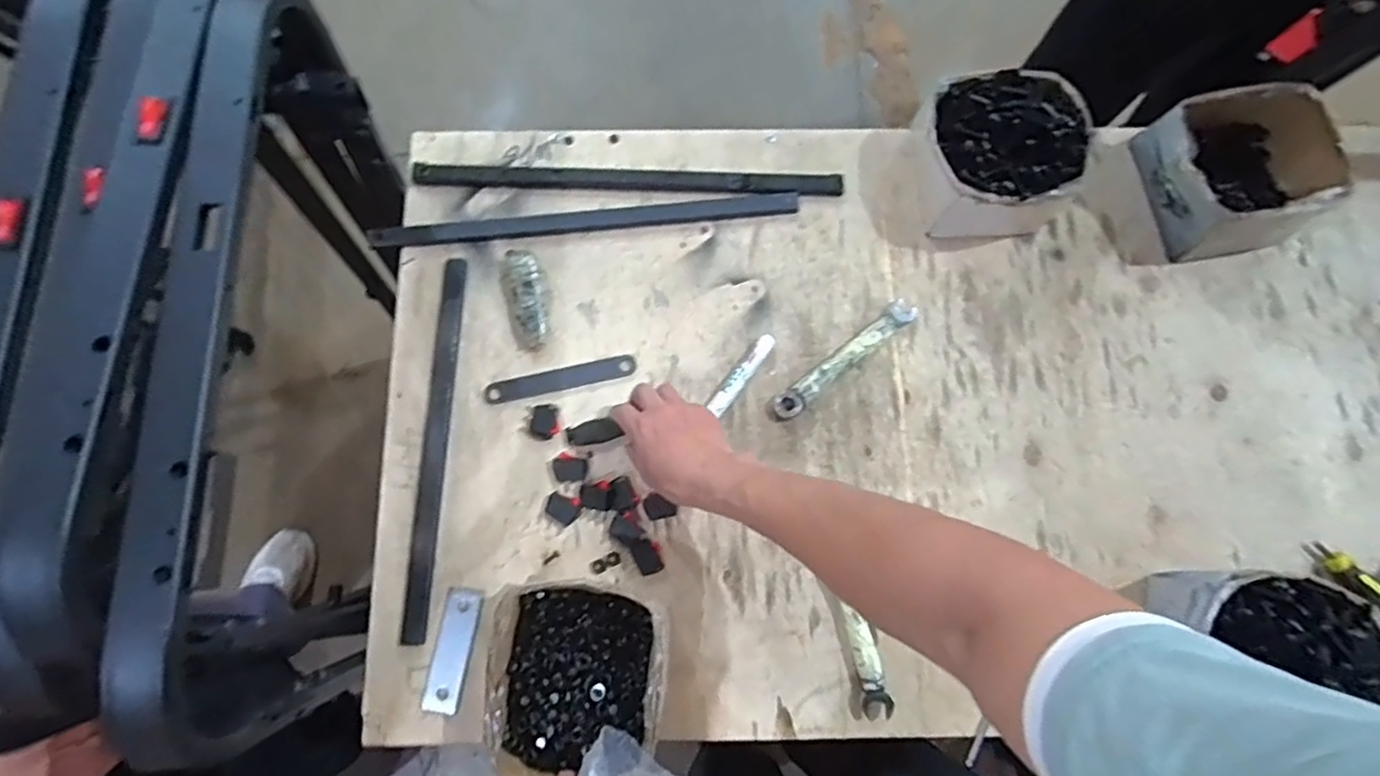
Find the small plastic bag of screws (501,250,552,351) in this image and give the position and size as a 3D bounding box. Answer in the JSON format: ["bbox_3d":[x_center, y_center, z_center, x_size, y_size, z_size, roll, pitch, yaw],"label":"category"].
[{"bbox_3d":[-0.162,-0.091,0.667,0.041,0.022,0.104,-16,77,-5],"label":"small plastic bag of screws"}]

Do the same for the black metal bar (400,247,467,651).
[{"bbox_3d":[-0.242,0.051,0.641,0.027,0.005,0.363,1,77,-1],"label":"black metal bar"}]

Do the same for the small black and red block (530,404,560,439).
[{"bbox_3d":[-0.139,0.032,0.644,0.026,0.009,0.032,9,77,1],"label":"small black and red block"}]

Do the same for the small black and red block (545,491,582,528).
[{"bbox_3d":[-0.119,0.112,0.632,0.032,0.007,0.028,40,79,8],"label":"small black and red block"}]

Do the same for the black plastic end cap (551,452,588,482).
[{"bbox_3d":[-0.115,0.076,0.640,0.033,0.004,0.027,-5,77,-2],"label":"black plastic end cap"}]

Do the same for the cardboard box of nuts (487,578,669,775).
[{"bbox_3d":[-0.091,0.242,0.556,0.138,0.063,0.153,-2,77,-2],"label":"cardboard box of nuts"}]

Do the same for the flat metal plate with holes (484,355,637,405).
[{"bbox_3d":[-0.127,-0.008,0.660,0.146,0.006,0.023,-12,77,-4],"label":"flat metal plate with holes"}]

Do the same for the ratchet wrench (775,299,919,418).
[{"bbox_3d":[0.155,-0.031,0.660,0.175,0.017,0.024,-38,80,-9],"label":"ratchet wrench"}]

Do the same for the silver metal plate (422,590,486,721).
[{"bbox_3d":[-0.213,0.238,0.607,0.032,0.004,0.106,10,76,-10],"label":"silver metal plate"}]

